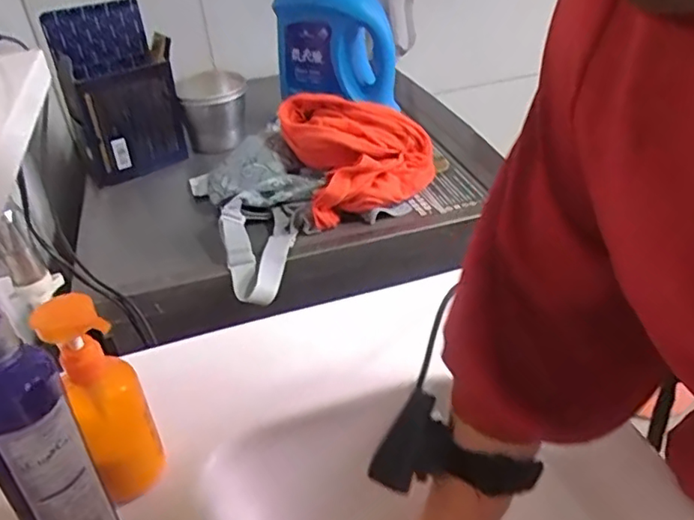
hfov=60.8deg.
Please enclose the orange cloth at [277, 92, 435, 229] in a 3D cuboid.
[{"bbox_3d":[0.016,-0.129,0.657,0.150,0.046,0.144,-17,77,-13],"label":"orange cloth"}]

